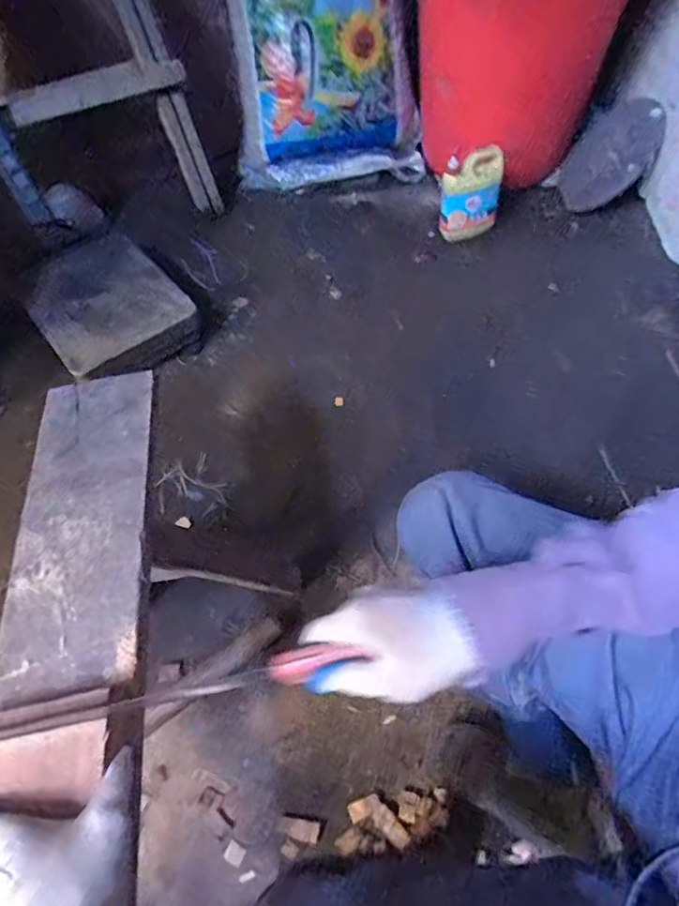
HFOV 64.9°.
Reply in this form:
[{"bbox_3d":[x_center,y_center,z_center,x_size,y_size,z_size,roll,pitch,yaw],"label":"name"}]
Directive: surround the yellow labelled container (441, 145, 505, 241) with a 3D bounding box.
[{"bbox_3d":[0.322,-0.628,1.320,0.138,0.218,0.080,10,59,10],"label":"yellow labelled container"}]

